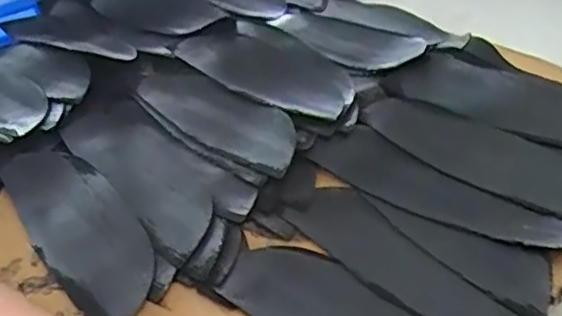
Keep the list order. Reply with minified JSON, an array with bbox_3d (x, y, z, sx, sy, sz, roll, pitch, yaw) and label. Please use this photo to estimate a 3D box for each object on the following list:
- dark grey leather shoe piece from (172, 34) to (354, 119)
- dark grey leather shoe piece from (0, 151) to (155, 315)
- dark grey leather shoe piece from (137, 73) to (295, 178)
[{"bbox_3d":[-0.008,-0.058,0.390,0.136,0.011,0.058,29,51,35],"label":"dark grey leather shoe piece"},{"bbox_3d":[-0.101,0.034,0.307,0.047,0.014,0.137,-27,44,-23],"label":"dark grey leather shoe piece"},{"bbox_3d":[-0.039,-0.025,0.362,0.132,0.008,0.044,28,50,34],"label":"dark grey leather shoe piece"}]

